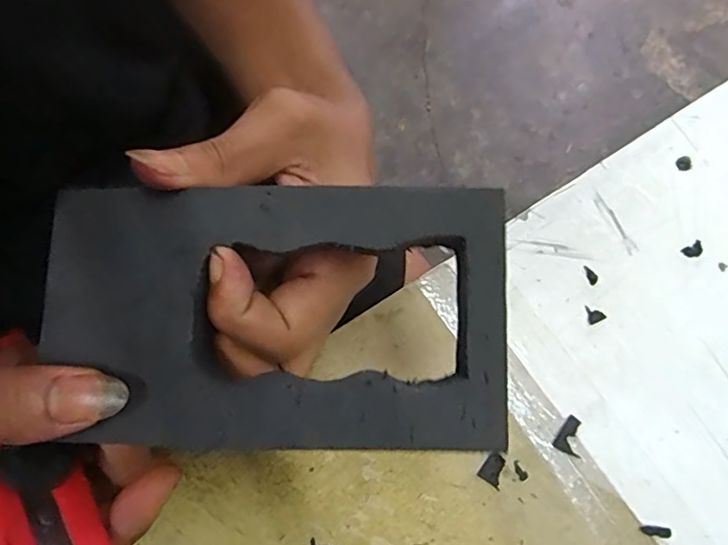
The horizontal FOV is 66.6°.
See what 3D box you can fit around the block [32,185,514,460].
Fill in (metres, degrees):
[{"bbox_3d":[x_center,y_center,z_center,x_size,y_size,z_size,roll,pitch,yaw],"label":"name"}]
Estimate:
[{"bbox_3d":[-0.029,0.013,0.167,0.142,0.013,0.079,2,75,2],"label":"block"}]

